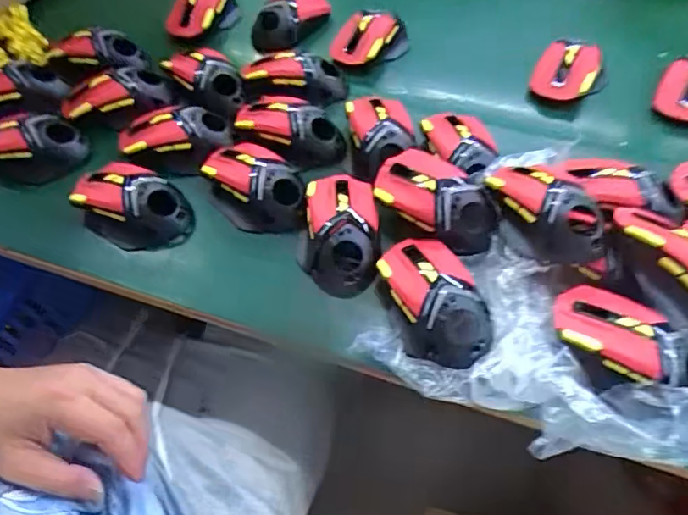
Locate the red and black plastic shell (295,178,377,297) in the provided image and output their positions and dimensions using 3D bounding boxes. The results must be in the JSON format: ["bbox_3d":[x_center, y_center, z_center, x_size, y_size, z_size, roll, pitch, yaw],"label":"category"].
[{"bbox_3d":[-0.005,-0.029,0.474,0.072,0.038,0.125,0,56,2],"label":"red and black plastic shell"}]

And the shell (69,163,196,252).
[{"bbox_3d":[-0.205,-0.052,0.503,0.123,0.038,0.075,20,59,15],"label":"shell"}]

